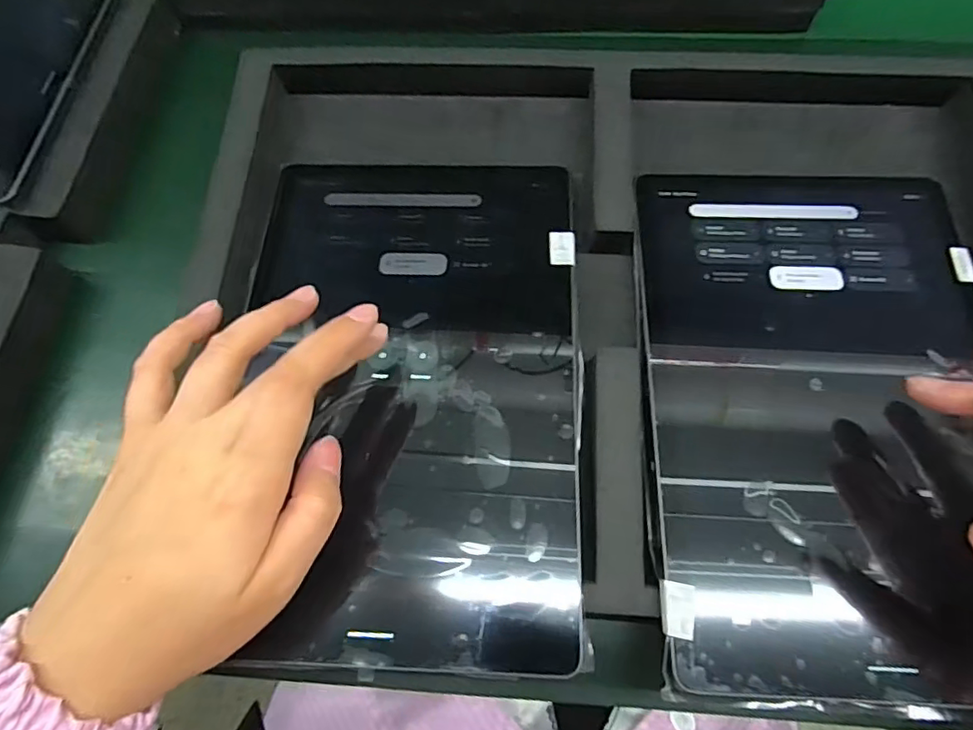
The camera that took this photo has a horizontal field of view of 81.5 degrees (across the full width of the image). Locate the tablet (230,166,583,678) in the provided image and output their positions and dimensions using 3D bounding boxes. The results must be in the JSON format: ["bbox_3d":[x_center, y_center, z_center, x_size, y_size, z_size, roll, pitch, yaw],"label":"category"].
[{"bbox_3d":[-0.037,0.002,0.273,0.160,0.013,0.253,2,67,3],"label":"tablet"}]

